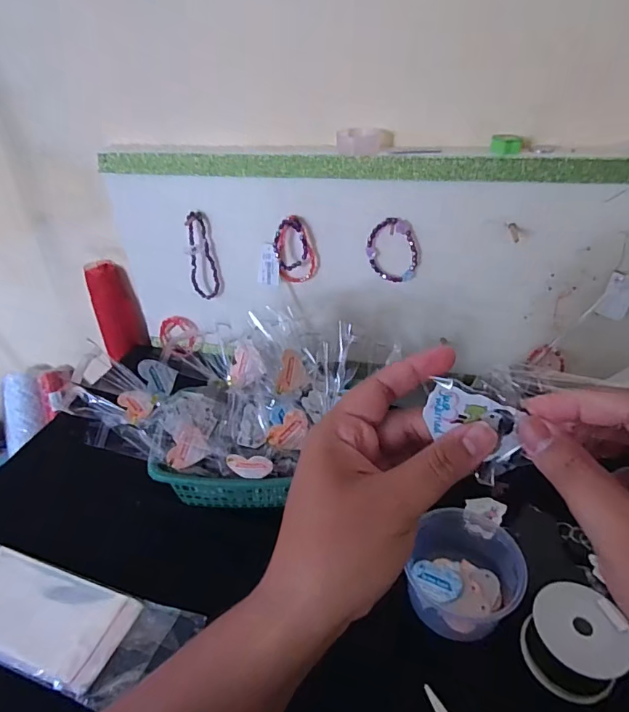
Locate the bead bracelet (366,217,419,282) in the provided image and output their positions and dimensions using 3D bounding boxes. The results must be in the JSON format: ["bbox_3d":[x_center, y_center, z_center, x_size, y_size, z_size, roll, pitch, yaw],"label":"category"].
[{"bbox_3d":[0.097,-0.130,0.580,0.063,0.080,0.010,5,35,9],"label":"bead bracelet"}]

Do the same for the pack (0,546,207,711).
[{"bbox_3d":[-0.223,0.235,0.411,0.225,0.015,0.085,9,36,15],"label":"pack"}]

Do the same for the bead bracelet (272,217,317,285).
[{"bbox_3d":[-0.025,-0.136,0.606,0.054,0.085,0.016,-4,35,-4],"label":"bead bracelet"}]

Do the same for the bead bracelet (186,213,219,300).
[{"bbox_3d":[-0.157,-0.138,0.649,0.037,0.122,0.009,-8,35,-10],"label":"bead bracelet"}]

